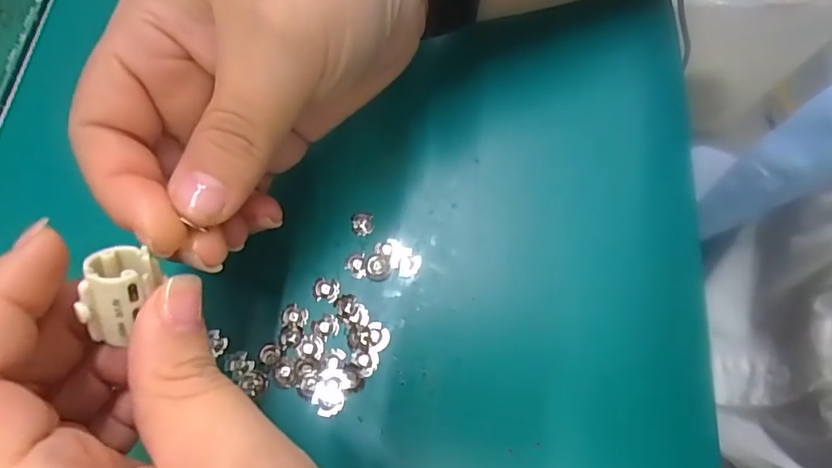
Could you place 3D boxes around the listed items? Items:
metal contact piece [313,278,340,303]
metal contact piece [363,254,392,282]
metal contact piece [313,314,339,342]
[{"bbox_3d":[-0.035,0.022,0.204,0.010,0.004,0.009,7,70,5],"label":"metal contact piece"},{"bbox_3d":[-0.015,0.013,0.207,0.011,0.004,0.011,-1,69,3],"label":"metal contact piece"},{"bbox_3d":[-0.034,0.035,0.199,0.009,0.004,0.009,-1,69,3],"label":"metal contact piece"}]

